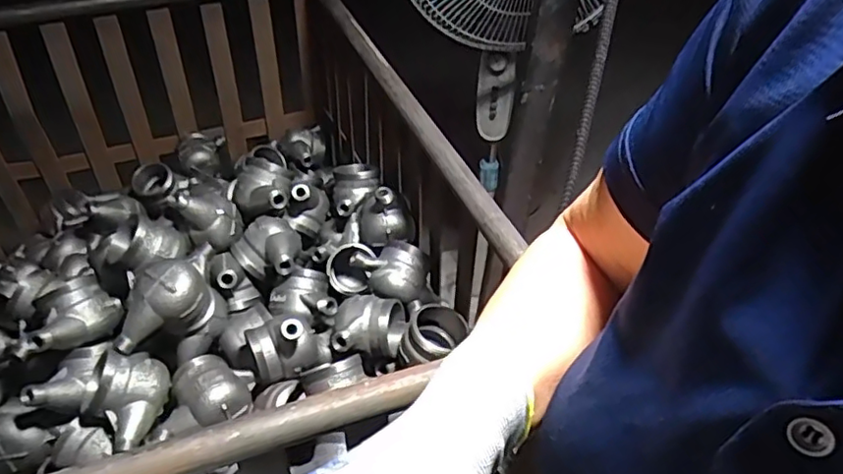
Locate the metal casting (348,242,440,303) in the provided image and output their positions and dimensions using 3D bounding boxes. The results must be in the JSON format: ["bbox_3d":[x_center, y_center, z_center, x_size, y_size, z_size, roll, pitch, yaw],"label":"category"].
[{"bbox_3d":[-0.038,0.058,0.930,0.092,0.068,0.106,-27,49,-29],"label":"metal casting"}]

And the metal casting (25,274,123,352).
[{"bbox_3d":[-0.456,0.105,0.808,0.069,0.067,0.118,28,47,26],"label":"metal casting"}]

